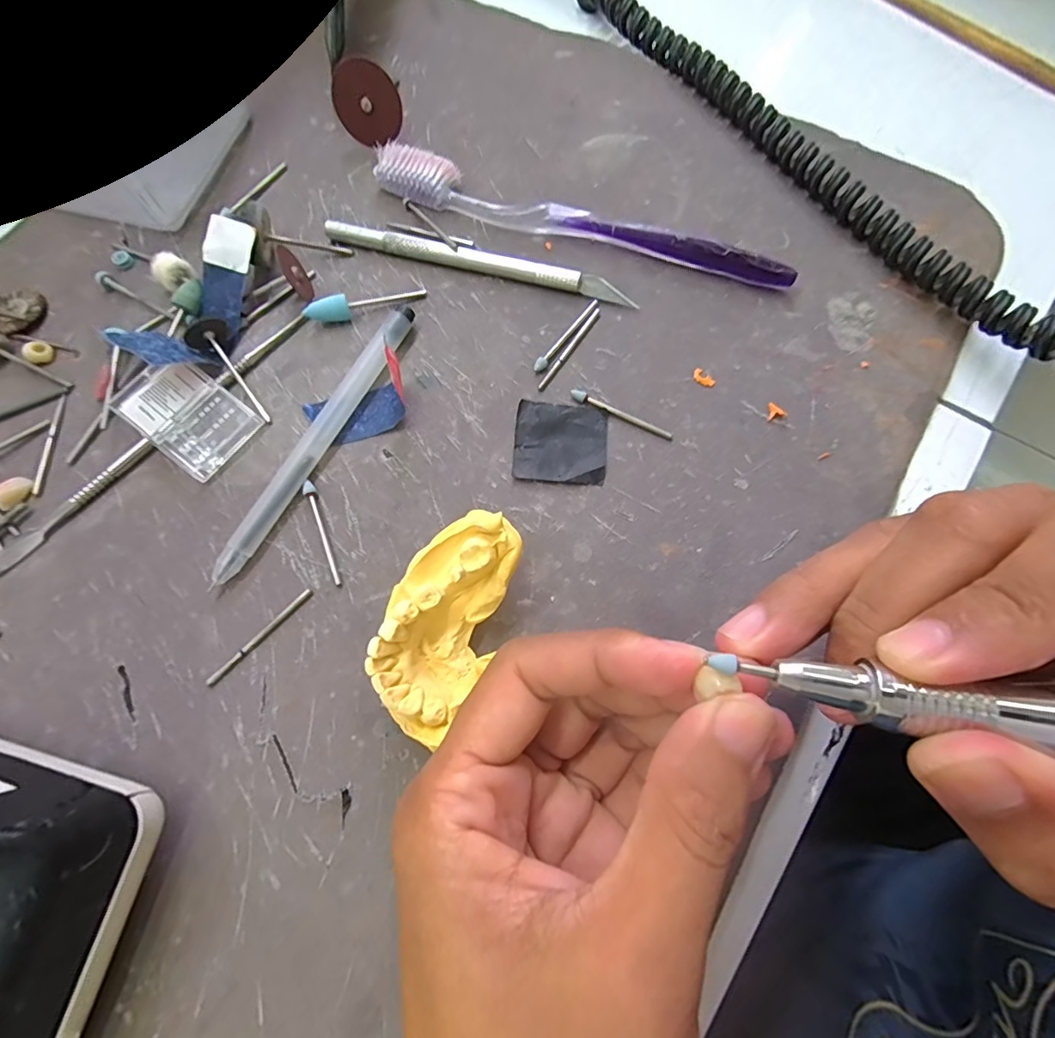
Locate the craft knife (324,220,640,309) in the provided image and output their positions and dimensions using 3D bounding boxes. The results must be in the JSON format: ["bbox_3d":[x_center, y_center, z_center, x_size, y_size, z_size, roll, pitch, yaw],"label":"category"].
[{"bbox_3d":[-0.021,-0.110,0.214,0.135,0.009,0.008,15,74,6],"label":"craft knife"}]

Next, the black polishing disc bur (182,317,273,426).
[{"bbox_3d":[-0.115,-0.060,0.198,0.015,0.013,0.046,-41,76,-10],"label":"black polishing disc bur"}]

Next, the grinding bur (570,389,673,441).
[{"bbox_3d":[0.036,-0.041,0.194,0.042,0.004,0.004,25,75,9],"label":"grinding bur"}]

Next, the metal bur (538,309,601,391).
[{"bbox_3d":[0.017,-0.070,0.203,0.004,0.004,0.044,32,76,11],"label":"metal bur"}]

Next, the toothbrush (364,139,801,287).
[{"bbox_3d":[0.019,-0.127,0.217,0.183,0.013,0.018,21,75,8],"label":"toothbrush"}]

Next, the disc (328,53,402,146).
[{"bbox_3d":[-0.074,-0.189,0.229,0.030,0.031,0.004,-17,43,25],"label":"disc"}]

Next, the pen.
[{"bbox_3d":[-0.079,-0.031,0.191,0.009,0.010,0.123,27,75,9],"label":"pen"}]

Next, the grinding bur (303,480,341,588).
[{"bbox_3d":[-0.074,0.005,0.182,0.004,0.004,0.041,-22,74,-5],"label":"grinding bur"}]

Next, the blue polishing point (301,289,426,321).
[{"bbox_3d":[-0.067,-0.090,0.209,0.049,0.010,0.008,-16,73,-4],"label":"blue polishing point"}]

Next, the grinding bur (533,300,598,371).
[{"bbox_3d":[0.016,-0.075,0.205,0.004,0.004,0.041,36,77,11],"label":"grinding bur"}]

